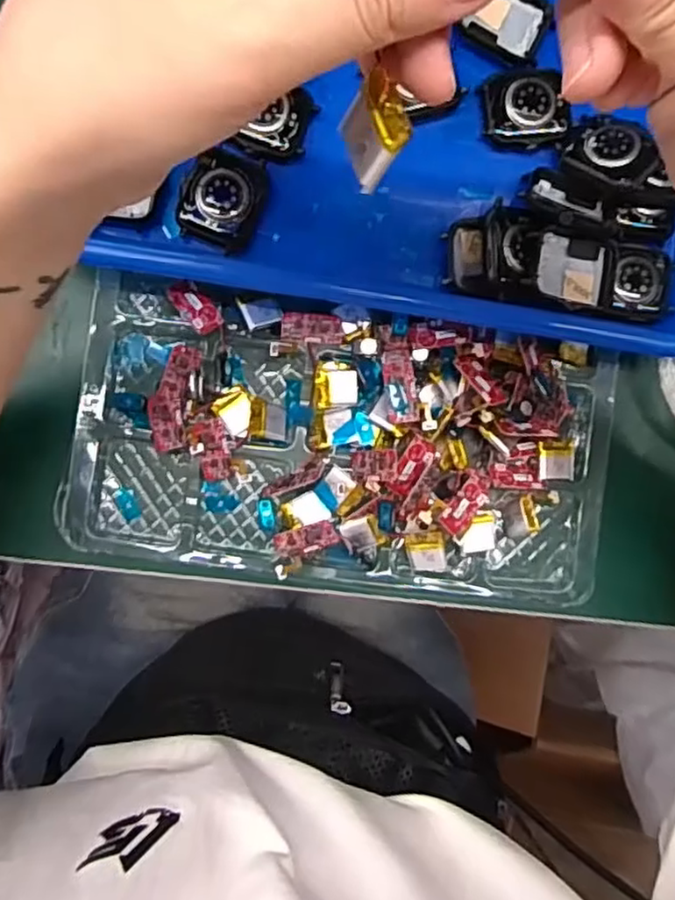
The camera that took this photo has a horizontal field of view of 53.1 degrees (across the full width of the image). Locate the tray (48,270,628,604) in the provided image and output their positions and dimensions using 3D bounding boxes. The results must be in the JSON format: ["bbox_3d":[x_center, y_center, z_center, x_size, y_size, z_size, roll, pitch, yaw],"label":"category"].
[{"bbox_3d":[0.005,0.000,0.331,0.264,0.032,0.138,9,87,-5],"label":"tray"}]

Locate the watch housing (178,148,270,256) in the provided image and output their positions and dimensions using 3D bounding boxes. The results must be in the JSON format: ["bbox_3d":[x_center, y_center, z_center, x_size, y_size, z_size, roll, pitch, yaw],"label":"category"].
[{"bbox_3d":[-0.054,-0.118,0.316,0.036,0.014,0.043,19,86,-4],"label":"watch housing"}]

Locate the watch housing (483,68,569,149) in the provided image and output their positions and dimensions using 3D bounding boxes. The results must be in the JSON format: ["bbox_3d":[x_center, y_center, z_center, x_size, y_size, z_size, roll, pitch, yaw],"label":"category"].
[{"bbox_3d":[0.091,-0.165,0.326,0.038,0.013,0.034,-3,88,-5],"label":"watch housing"}]

